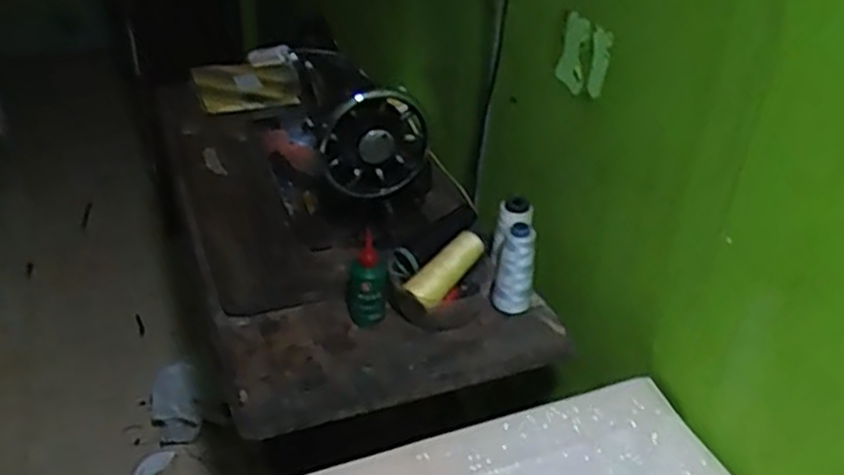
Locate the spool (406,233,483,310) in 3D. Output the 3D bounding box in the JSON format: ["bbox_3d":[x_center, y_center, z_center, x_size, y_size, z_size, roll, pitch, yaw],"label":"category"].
[{"bbox_3d":[0.031,0.038,0.899,0.113,0.036,0.035,-43,50,-20],"label":"spool"}]

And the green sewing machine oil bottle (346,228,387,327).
[{"bbox_3d":[-0.063,0.052,0.879,0.045,0.107,0.034,1,33,1],"label":"green sewing machine oil bottle"}]

